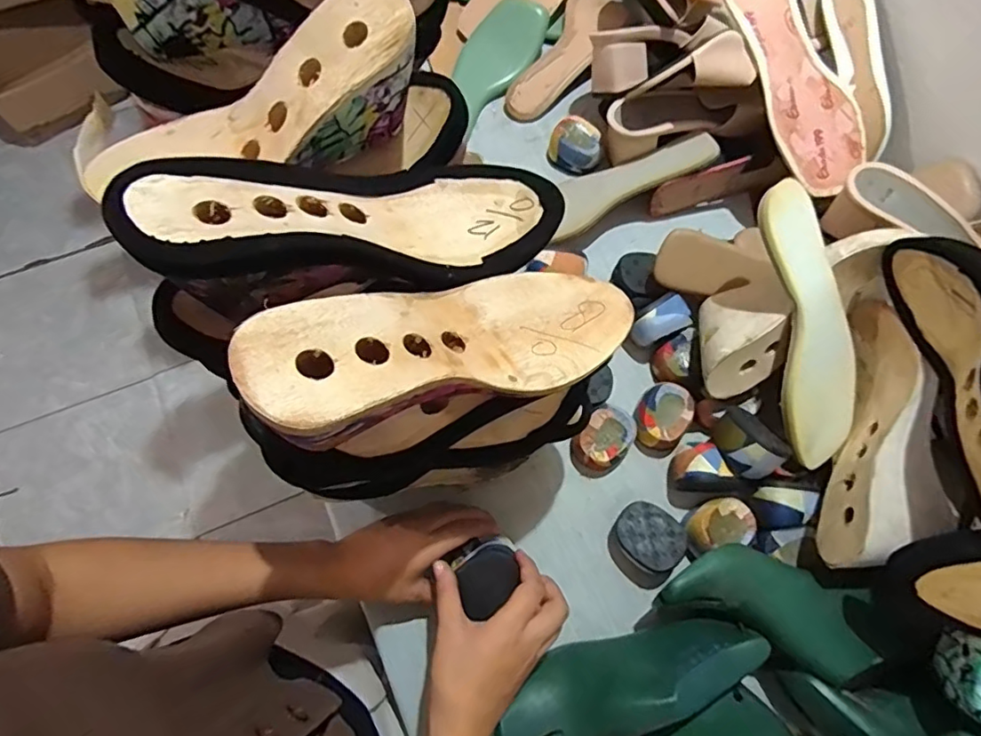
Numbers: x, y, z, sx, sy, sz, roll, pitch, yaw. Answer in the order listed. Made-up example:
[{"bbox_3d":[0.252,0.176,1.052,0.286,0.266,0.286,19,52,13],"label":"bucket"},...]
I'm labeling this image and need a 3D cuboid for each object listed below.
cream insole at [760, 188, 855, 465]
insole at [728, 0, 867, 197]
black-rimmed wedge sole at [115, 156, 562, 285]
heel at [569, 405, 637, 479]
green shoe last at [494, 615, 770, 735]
[{"bbox_3d":[0.273,-0.032,0.472,0.072,0.011,0.242,-18,103,-8],"label":"cream insole"},{"bbox_3d":[0.302,-0.289,0.551,0.078,0.022,0.232,-28,94,-10],"label":"insole"},{"bbox_3d":[-0.069,-0.088,0.317,0.245,0.055,0.085,-13,70,-37],"label":"black-rimmed wedge sole"},{"bbox_3d":[0.109,0.072,0.537,0.050,0.040,0.063,41,75,11],"label":"heel"},{"bbox_3d":[0.108,0.256,0.444,0.215,0.065,0.076,-26,74,3],"label":"green shoe last"}]

